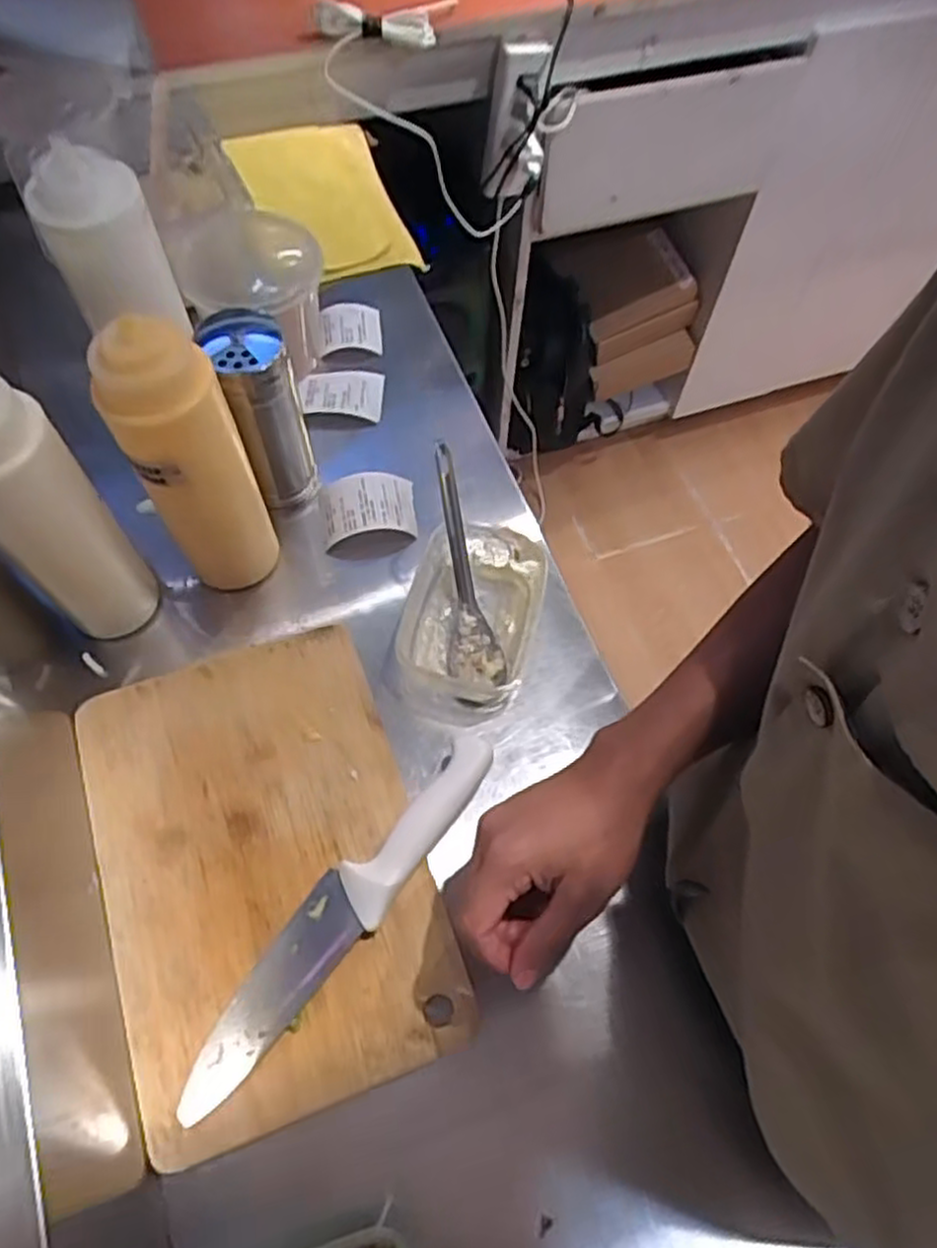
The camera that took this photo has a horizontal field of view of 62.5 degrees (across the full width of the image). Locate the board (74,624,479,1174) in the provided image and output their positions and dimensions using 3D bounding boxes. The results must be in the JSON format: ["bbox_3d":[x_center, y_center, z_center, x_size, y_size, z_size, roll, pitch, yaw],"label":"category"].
[{"bbox_3d":[-0.135,0.153,0.506,0.197,0.012,0.292,-17,66,-11],"label":"board"}]

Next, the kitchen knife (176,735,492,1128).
[{"bbox_3d":[-0.078,0.178,0.480,0.042,0.032,0.265,39,68,15],"label":"kitchen knife"}]

